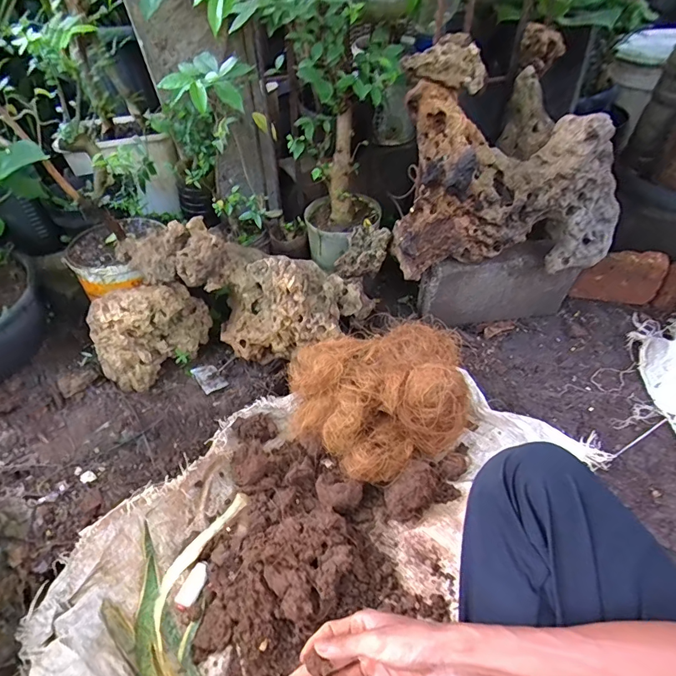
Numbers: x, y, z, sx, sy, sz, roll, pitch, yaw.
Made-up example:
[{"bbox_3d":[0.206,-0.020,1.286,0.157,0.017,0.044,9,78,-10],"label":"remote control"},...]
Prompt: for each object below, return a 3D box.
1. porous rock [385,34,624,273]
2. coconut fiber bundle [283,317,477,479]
[{"bbox_3d":[0.281,-0.259,0.664,0.356,0.304,0.159,-5,46,-2],"label":"porous rock"},{"bbox_3d":[0.078,0.082,0.663,0.274,0.126,0.219,-20,48,-16],"label":"coconut fiber bundle"}]

